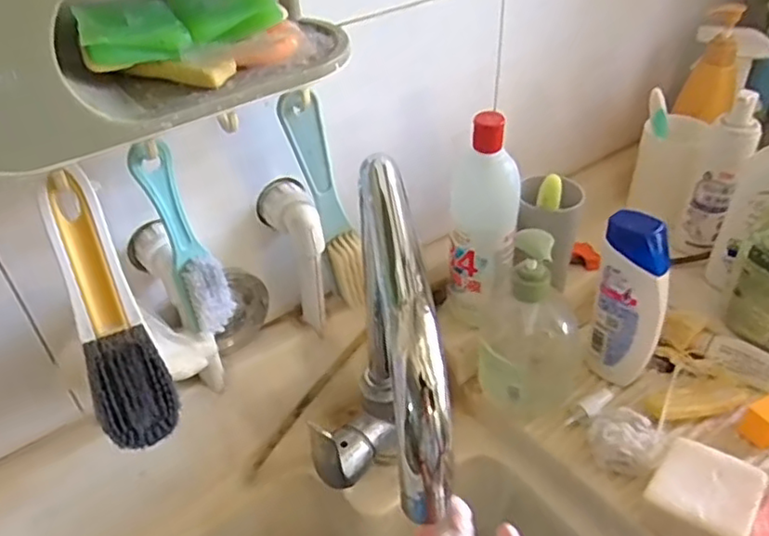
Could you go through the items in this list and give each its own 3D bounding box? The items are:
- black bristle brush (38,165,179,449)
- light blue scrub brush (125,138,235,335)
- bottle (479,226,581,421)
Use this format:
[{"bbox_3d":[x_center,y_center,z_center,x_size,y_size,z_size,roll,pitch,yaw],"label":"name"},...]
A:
[{"bbox_3d":[-0.171,0.030,0.392,0.044,0.181,0.022,-16,16,-16],"label":"black bristle brush"},{"bbox_3d":[-0.135,-0.018,0.433,0.028,0.146,0.029,25,47,29],"label":"light blue scrub brush"},{"bbox_3d":[0.131,0.048,0.542,0.079,0.183,0.089,15,43,20],"label":"bottle"}]

